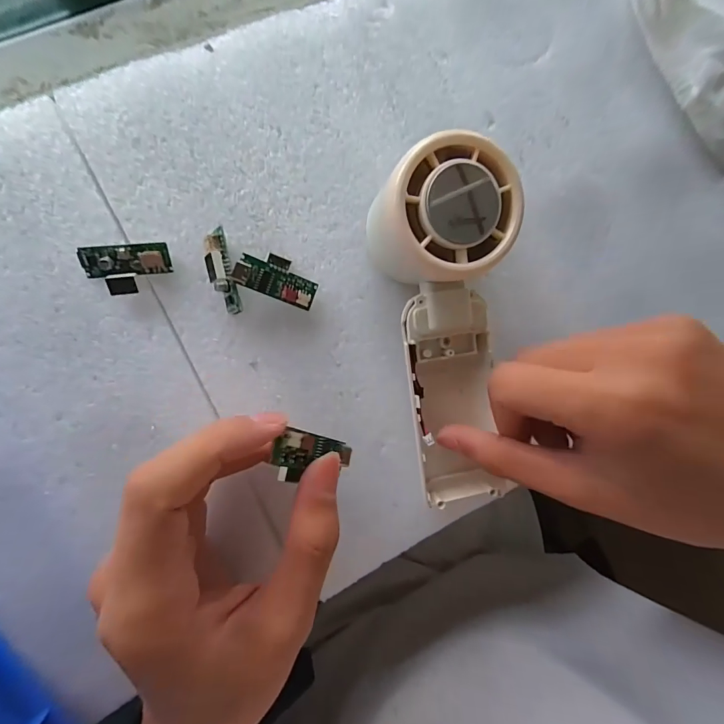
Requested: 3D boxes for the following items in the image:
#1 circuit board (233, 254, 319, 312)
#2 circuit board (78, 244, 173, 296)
[{"bbox_3d":[-0.040,-0.041,0.187,0.038,0.009,0.020,20,86,-24],"label":"circuit board"},{"bbox_3d":[-0.108,-0.042,0.181,0.038,0.008,0.022,-2,89,-9],"label":"circuit board"}]

